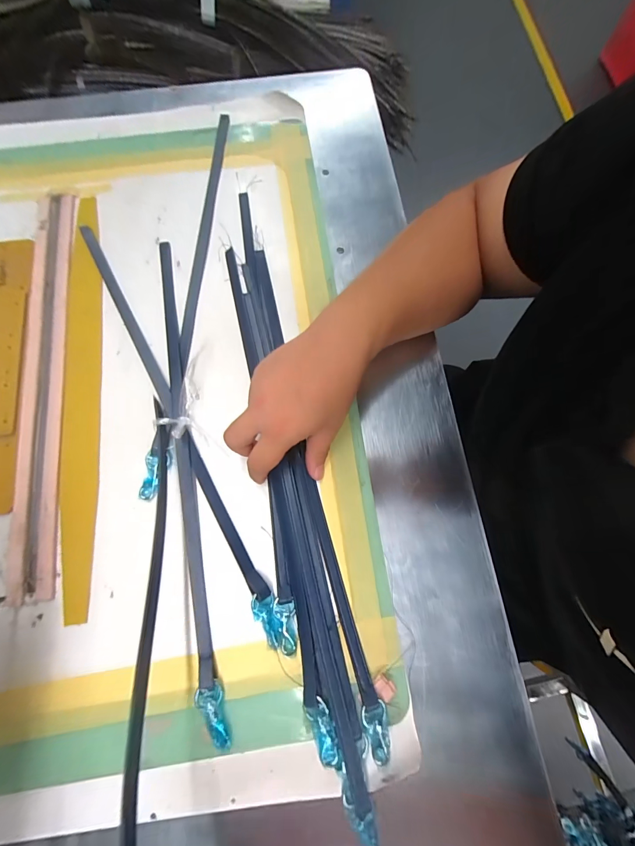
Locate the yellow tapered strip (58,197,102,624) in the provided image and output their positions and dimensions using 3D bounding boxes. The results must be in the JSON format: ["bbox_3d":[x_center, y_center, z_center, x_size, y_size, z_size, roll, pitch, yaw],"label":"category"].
[{"bbox_3d":[-0.258,-0.047,0.357,0.036,0.008,0.472,-5,78,-4],"label":"yellow tapered strip"}]

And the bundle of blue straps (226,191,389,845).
[{"bbox_3d":[-0.029,0.031,0.333,0.062,0.022,0.585,-12,76,-4],"label":"bundle of blue straps"}]

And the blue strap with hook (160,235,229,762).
[{"bbox_3d":[-0.138,0.026,0.333,0.020,0.012,0.507,-12,76,-4],"label":"blue strap with hook"}]

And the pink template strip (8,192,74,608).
[{"bbox_3d":[-0.300,-0.060,0.359,0.047,0.005,0.469,-8,76,-4],"label":"pink template strip"}]

